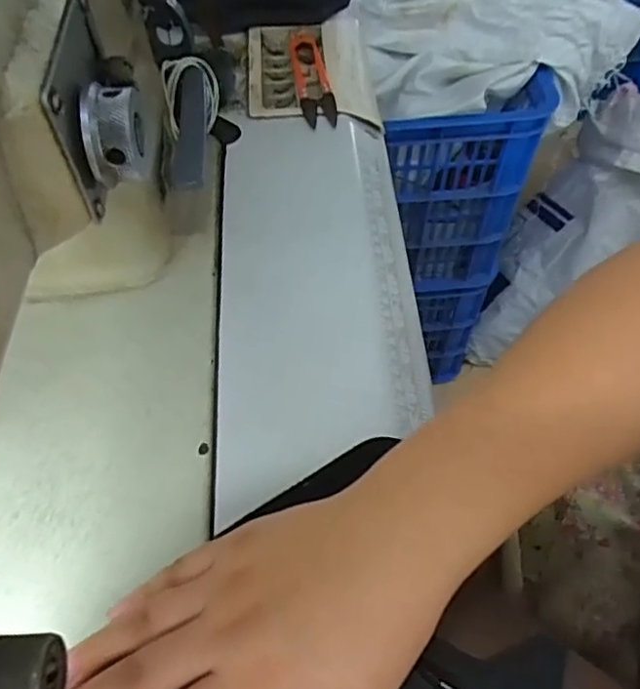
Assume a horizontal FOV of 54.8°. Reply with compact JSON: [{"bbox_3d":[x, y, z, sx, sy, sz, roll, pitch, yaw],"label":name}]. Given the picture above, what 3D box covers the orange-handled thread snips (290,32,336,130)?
[{"bbox_3d":[-0.006,-0.213,0.489,0.026,0.013,0.115,-7,57,-4],"label":"orange-handled thread snips"}]

